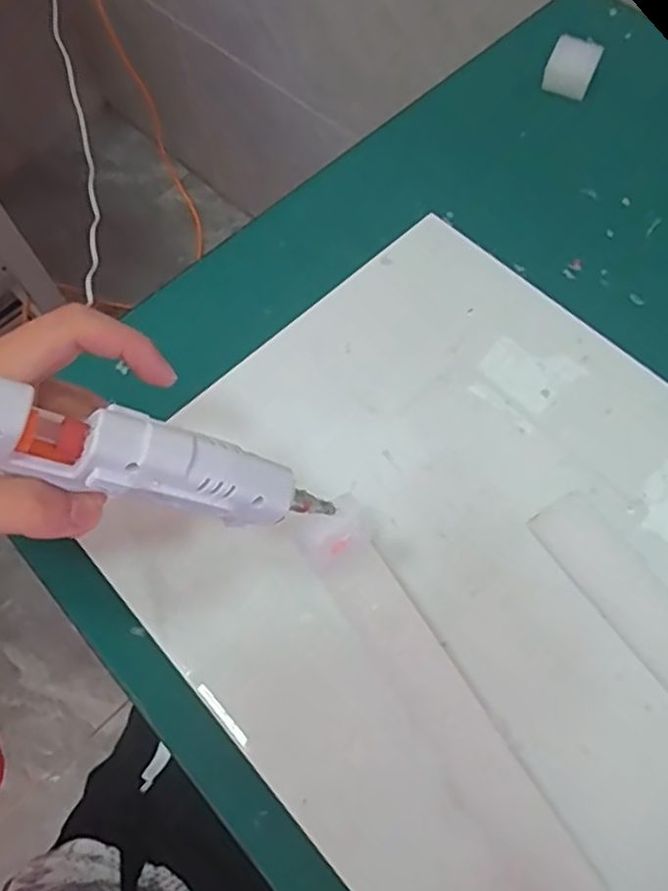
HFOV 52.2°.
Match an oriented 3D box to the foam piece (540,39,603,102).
[{"bbox_3d":[0.173,-0.276,0.496,0.033,0.022,0.034,19,68,13],"label":"foam piece"}]

